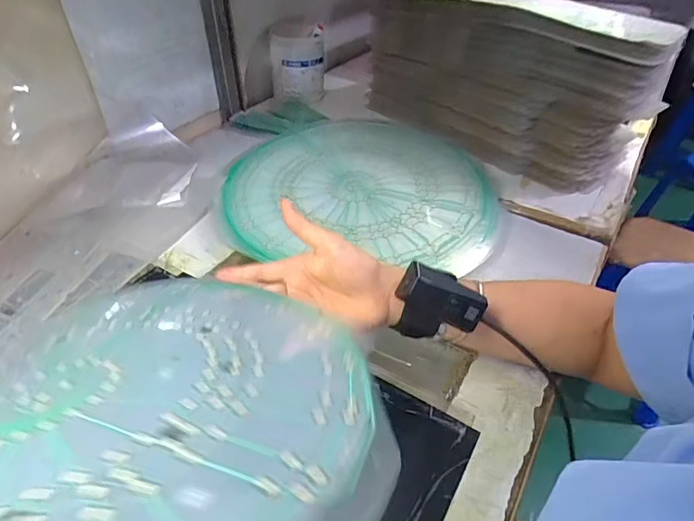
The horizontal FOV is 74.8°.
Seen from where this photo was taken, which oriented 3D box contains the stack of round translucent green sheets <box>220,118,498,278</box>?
[{"bbox_3d":[0.016,-0.124,0.654,0.362,0.019,0.354,4,43,3],"label":"stack of round translucent green sheets"}]

